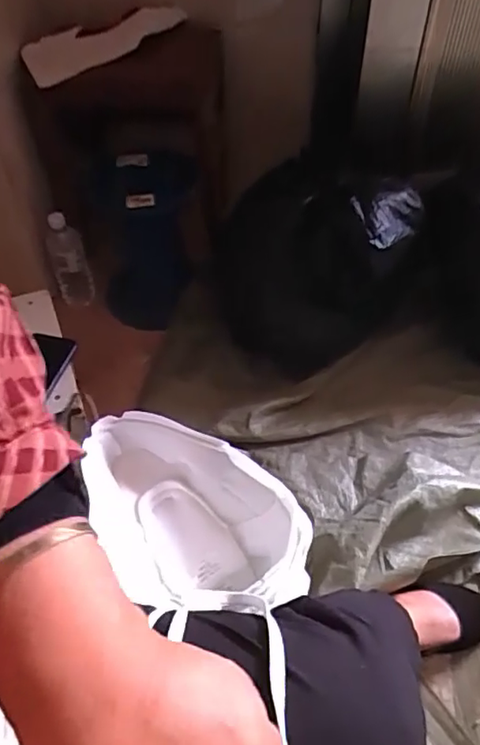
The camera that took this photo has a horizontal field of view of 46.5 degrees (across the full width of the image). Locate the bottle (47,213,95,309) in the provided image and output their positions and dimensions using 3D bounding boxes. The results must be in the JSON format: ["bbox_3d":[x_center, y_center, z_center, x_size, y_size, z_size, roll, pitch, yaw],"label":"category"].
[{"bbox_3d":[-0.334,-0.207,1.105,0.069,0.202,0.061,-17,52,-12],"label":"bottle"}]

